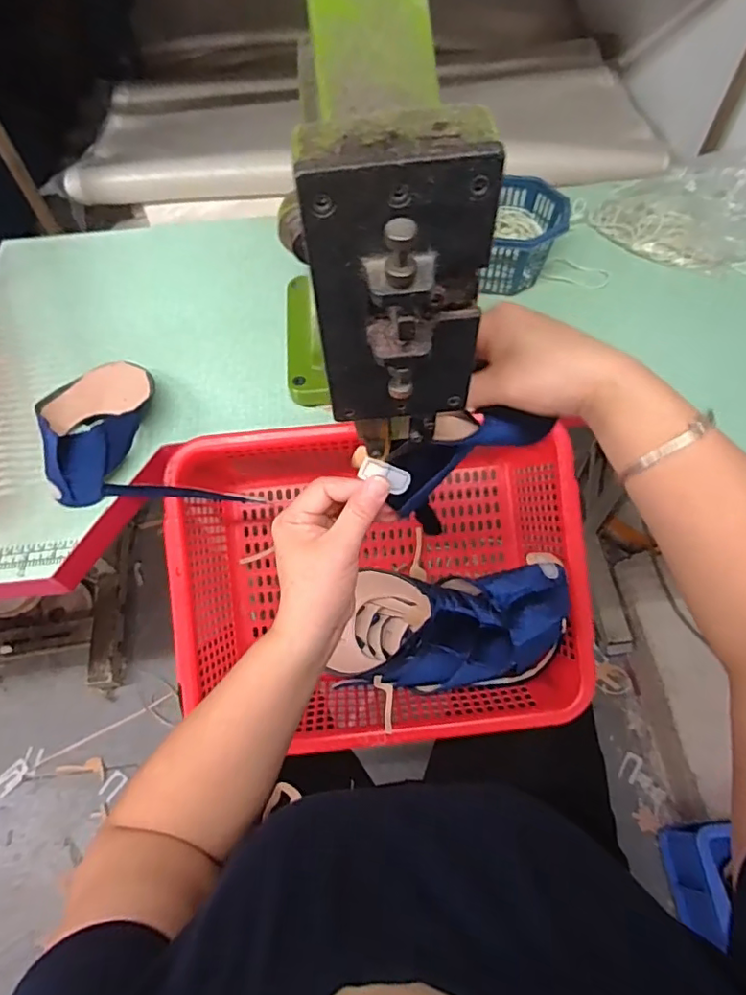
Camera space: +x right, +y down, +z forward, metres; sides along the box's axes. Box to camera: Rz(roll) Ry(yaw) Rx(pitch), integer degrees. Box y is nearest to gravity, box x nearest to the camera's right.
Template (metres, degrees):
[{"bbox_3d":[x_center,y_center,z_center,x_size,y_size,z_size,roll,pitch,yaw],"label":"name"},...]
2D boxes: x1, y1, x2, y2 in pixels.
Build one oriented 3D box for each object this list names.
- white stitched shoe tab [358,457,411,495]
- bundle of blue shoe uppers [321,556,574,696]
[{"bbox_3d":[0.009,-0.015,0.376,0.034,0.004,0.017,28,102,-8],"label":"white stitched shoe tab"},{"bbox_3d":[0.080,0.135,0.609,0.230,0.108,0.129,0,61,2],"label":"bundle of blue shoe uppers"}]

